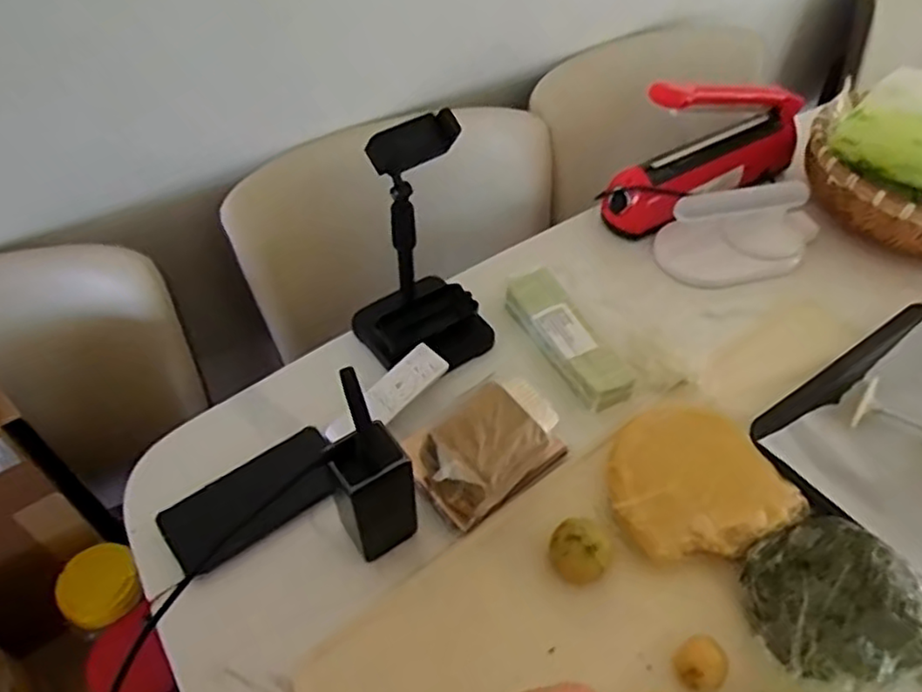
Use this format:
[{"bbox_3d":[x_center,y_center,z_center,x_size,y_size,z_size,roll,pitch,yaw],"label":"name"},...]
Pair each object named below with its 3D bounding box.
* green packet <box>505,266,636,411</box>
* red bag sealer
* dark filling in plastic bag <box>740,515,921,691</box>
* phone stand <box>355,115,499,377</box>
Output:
[{"bbox_3d":[0.113,-0.009,0.710,0.055,0.033,0.178,-21,54,-18],"label":"green packet"},{"bbox_3d":[0.325,-0.263,0.832,0.307,0.164,0.070,-25,55,-20],"label":"red bag sealer"},{"bbox_3d":[0.293,0.203,0.491,0.120,0.051,0.156,-28,56,-22],"label":"dark filling in plastic bag"},{"bbox_3d":[-0.038,-0.090,0.641,0.115,0.249,0.122,-33,58,-25],"label":"phone stand"}]

